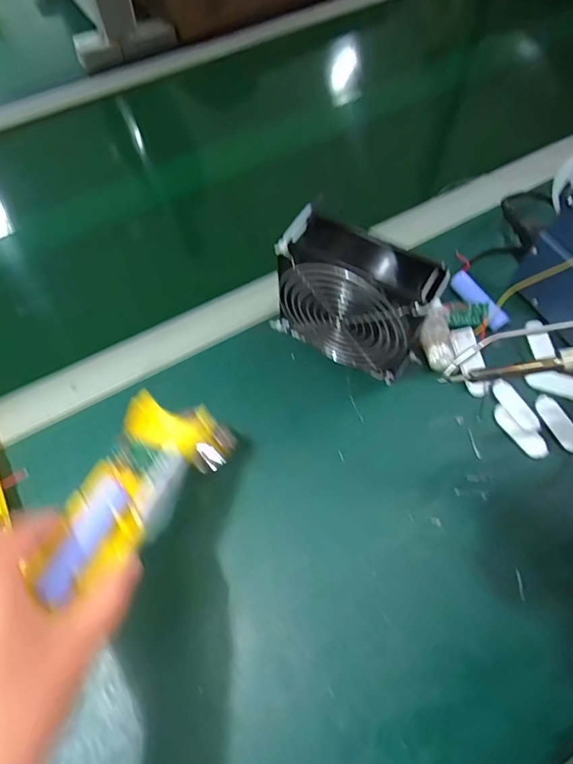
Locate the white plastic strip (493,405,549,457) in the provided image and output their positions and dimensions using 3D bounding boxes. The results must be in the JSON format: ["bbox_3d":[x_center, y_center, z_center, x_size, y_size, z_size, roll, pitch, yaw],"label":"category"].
[{"bbox_3d":[0.201,0.042,0.383,0.018,0.007,0.054,-30,66,-15],"label":"white plastic strip"}]

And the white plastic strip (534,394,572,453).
[{"bbox_3d":[0.236,0.035,0.384,0.020,0.006,0.054,-28,60,1],"label":"white plastic strip"}]

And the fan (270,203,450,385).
[{"bbox_3d":[0.057,-0.067,0.373,0.127,0.122,0.055,26,65,13],"label":"fan"}]

